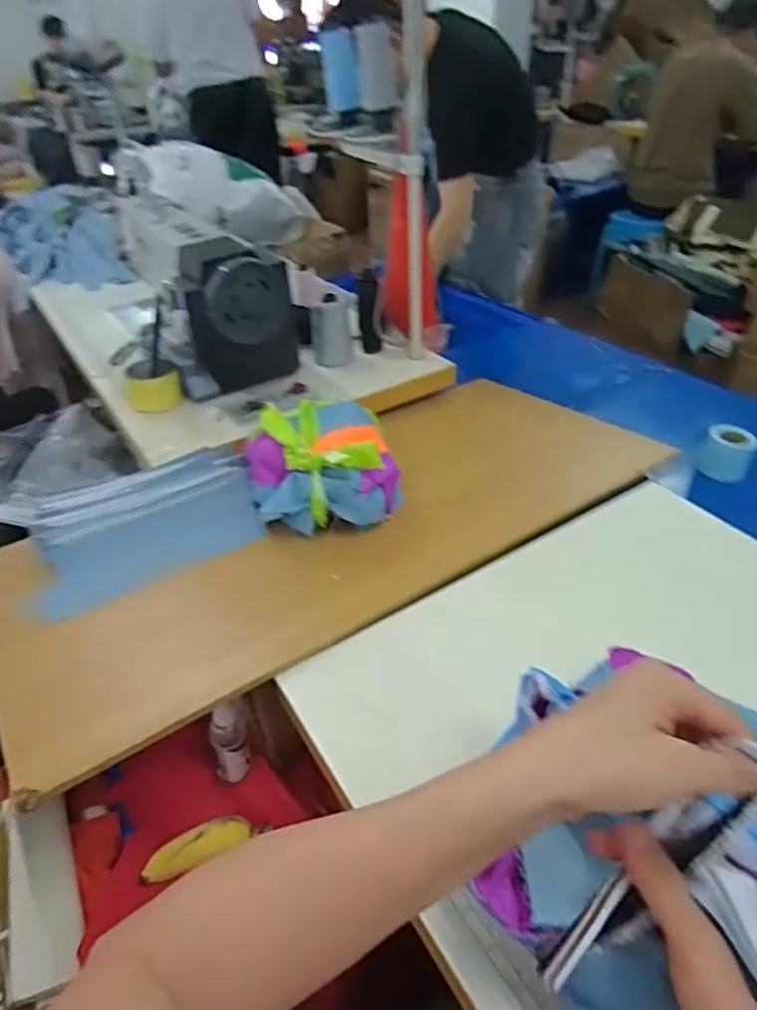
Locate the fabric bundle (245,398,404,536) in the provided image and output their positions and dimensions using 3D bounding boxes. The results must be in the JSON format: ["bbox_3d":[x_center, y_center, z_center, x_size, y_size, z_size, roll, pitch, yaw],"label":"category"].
[{"bbox_3d":[-0.065,-0.052,0.757,0.178,0.112,0.157,-9,39,-8],"label":"fabric bundle"}]

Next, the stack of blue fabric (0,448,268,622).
[{"bbox_3d":[-0.282,0.017,0.754,0.273,0.052,0.209,-21,41,-21],"label":"stack of blue fabric"}]

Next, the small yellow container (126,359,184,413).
[{"bbox_3d":[-0.357,-0.194,0.982,0.082,0.057,0.093,-14,39,-13],"label":"small yellow container"}]

